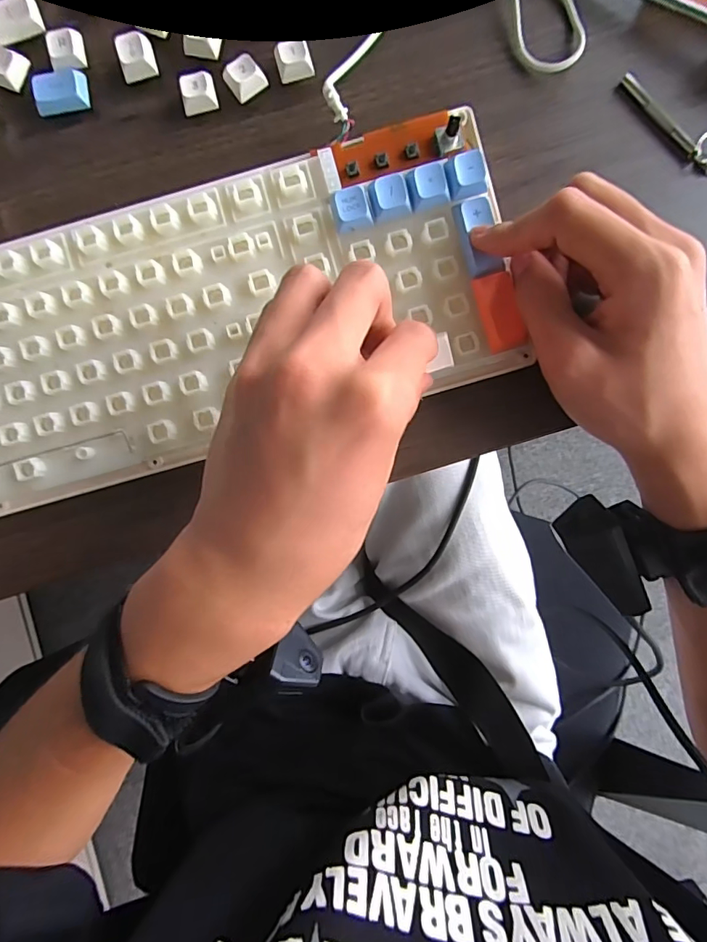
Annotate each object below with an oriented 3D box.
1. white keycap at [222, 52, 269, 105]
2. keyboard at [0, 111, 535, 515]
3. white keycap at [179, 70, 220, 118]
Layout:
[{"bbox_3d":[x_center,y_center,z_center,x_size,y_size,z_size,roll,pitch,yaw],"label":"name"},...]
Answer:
[{"bbox_3d":[-0.058,-0.209,0.246,0.019,0.011,0.018,-35,88,0],"label":"white keycap"},{"bbox_3d":[-0.115,-0.060,0.232,0.374,0.028,0.131,-18,87,2],"label":"keyboard"},{"bbox_3d":[-0.082,-0.201,0.247,0.018,0.010,0.018,-13,88,1],"label":"white keycap"}]

